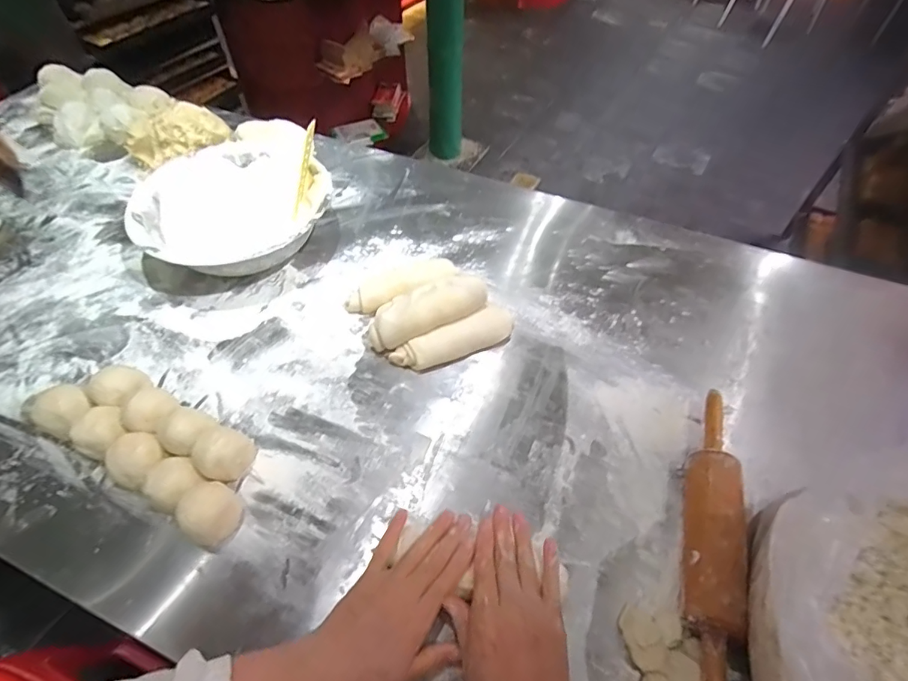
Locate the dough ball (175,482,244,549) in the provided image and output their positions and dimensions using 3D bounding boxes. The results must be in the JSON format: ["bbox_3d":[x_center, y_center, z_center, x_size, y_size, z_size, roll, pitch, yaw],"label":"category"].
[{"bbox_3d":[-0.245,0.173,0.474,0.049,0.043,0.052,0,52,-1],"label":"dough ball"}]

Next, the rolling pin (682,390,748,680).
[{"bbox_3d":[0.249,0.194,0.463,0.048,0.053,0.322,14,54,9],"label":"rolling pin"}]

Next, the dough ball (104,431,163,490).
[{"bbox_3d":[-0.337,0.132,0.507,0.057,0.048,0.052,0,52,-1],"label":"dough ball"}]

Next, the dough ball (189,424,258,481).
[{"bbox_3d":[-0.244,0.122,0.508,0.041,0.054,0.056,28,57,19],"label":"dough ball"}]

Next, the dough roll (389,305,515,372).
[{"bbox_3d":[0.002,0.000,0.613,0.165,0.039,0.036,-21,56,-16],"label":"dough roll"}]

